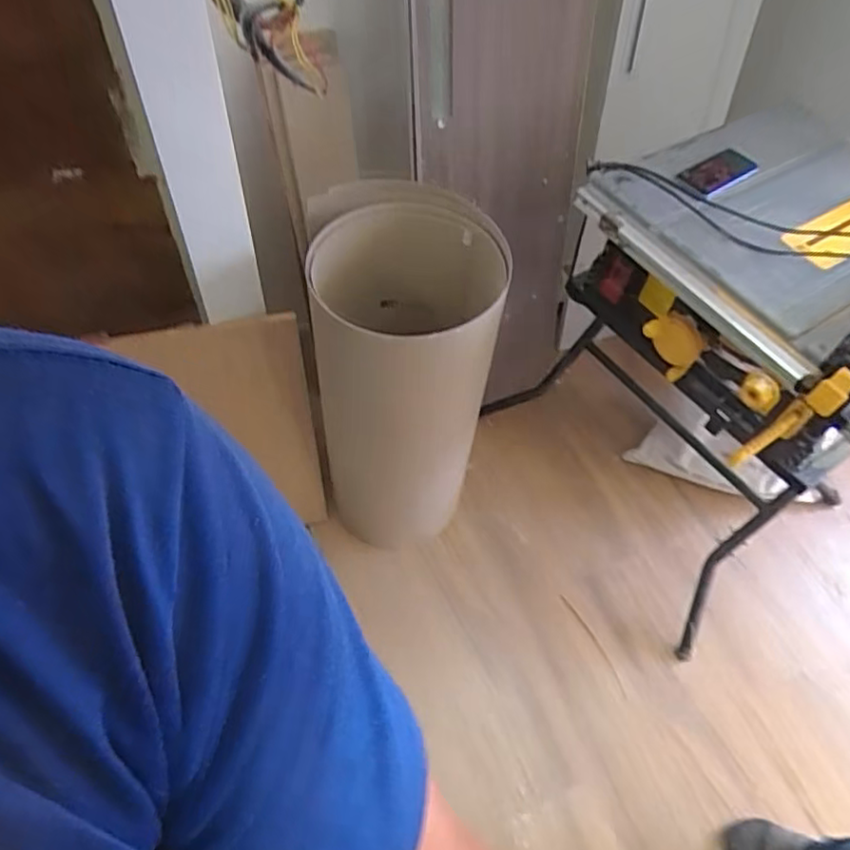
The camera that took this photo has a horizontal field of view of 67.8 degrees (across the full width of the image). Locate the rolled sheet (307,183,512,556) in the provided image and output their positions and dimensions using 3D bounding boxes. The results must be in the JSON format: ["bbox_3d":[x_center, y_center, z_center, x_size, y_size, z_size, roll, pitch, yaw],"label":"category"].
[{"bbox_3d":[-0.055,-0.092,1.432,0.365,0.881,0.374,-4,56,-8],"label":"rolled sheet"}]

